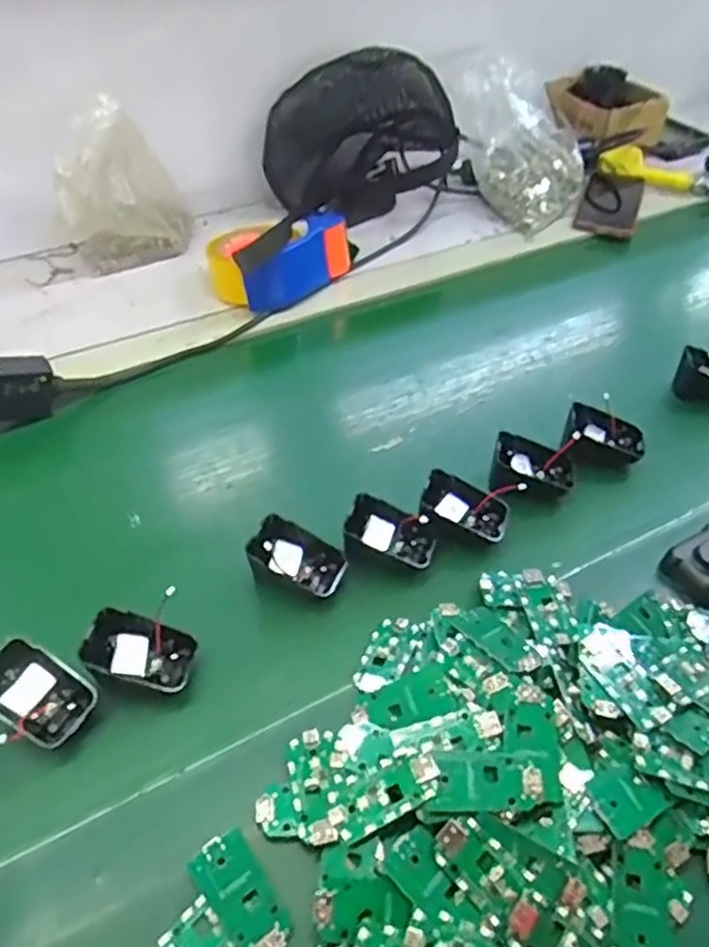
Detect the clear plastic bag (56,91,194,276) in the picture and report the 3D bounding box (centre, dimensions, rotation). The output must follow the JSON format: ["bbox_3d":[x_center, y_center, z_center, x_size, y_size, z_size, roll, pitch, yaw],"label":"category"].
[{"bbox_3d":[-0.260,-0.316,0.796,0.141,0.165,0.075,-16,48,-14],"label":"clear plastic bag"}]

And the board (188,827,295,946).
[{"bbox_3d":[-0.059,0.224,0.372,0.031,0.004,0.063,-29,62,-25],"label":"board"}]

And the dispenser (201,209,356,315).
[{"bbox_3d":[-0.078,-0.245,0.784,0.154,0.073,0.085,-33,52,-28],"label":"dispenser"}]

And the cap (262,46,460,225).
[{"bbox_3d":[0.010,-0.423,0.892,0.213,0.167,0.134,-28,52,-24],"label":"cap"}]

